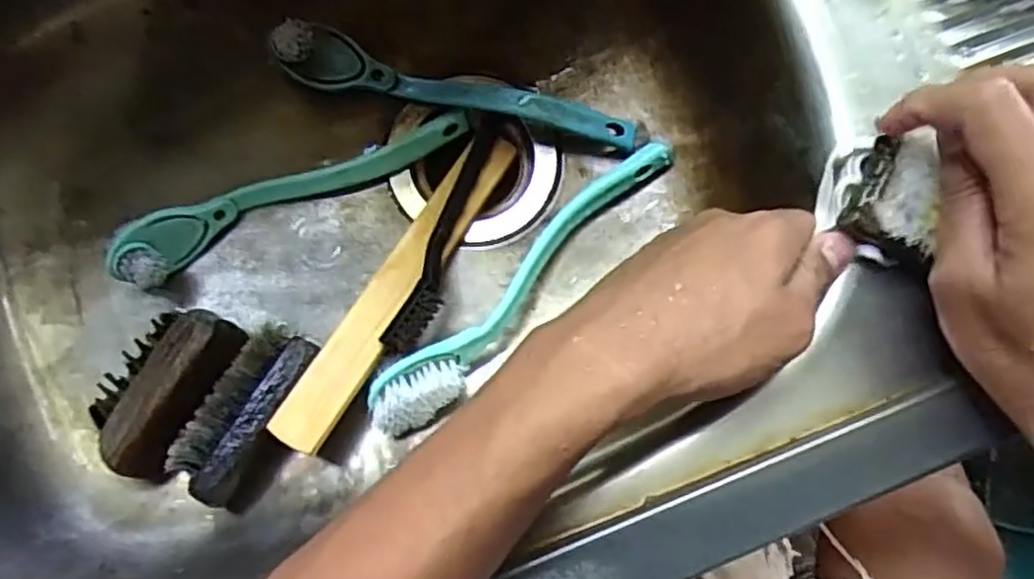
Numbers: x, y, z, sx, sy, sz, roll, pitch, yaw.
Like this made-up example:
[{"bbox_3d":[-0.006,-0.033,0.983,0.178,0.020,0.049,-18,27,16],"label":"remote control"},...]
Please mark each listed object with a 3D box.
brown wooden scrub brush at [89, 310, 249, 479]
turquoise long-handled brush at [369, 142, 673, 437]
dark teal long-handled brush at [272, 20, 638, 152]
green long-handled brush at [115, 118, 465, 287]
[{"bbox_3d":[-0.203,0.053,0.385,0.057,0.034,0.094,30,82,-1],"label":"brown wooden scrub brush"},{"bbox_3d":[0.005,-0.003,0.412,0.233,0.035,0.037,-43,89,-8],"label":"turquoise long-handled brush"},{"bbox_3d":[-0.036,-0.123,0.421,0.221,0.028,0.031,12,82,-4],"label":"dark teal long-handled brush"},{"bbox_3d":[-0.131,-0.062,0.413,0.219,0.032,0.035,-27,86,-8],"label":"green long-handled brush"}]

